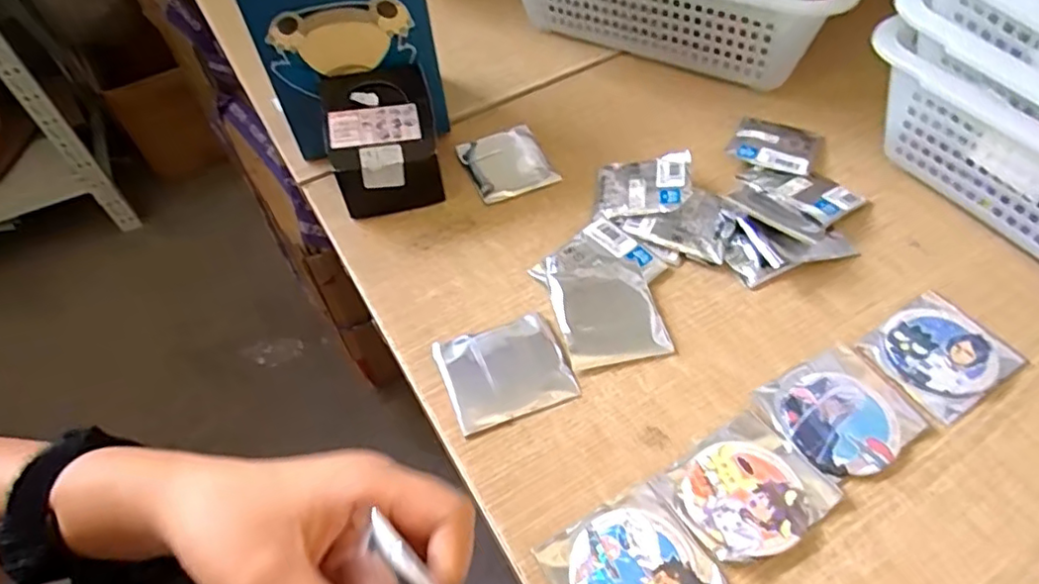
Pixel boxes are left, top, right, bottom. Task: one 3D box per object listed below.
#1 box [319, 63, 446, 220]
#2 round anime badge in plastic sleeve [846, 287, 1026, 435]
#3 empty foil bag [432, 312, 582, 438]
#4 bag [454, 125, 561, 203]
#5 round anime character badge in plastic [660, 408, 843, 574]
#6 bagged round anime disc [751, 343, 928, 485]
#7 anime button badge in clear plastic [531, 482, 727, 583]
[{"bbox_3d":[-0.109,-0.120,0.496,0.082,0.081,0.088,-14,53,-7],"label":"box"},{"bbox_3d":[0.264,0.039,0.384,0.084,0.007,0.068,-27,55,-16],"label":"round anime badge in plastic sleeve"},{"bbox_3d":[-0.009,0.051,0.399,0.078,0.007,0.069,-18,53,-10],"label":"empty foil bag"},{"bbox_3d":[-0.011,-0.111,0.525,0.067,0.008,0.075,-21,54,-12],"label":"bag"},{"bbox_3d":[0.127,0.111,0.339,0.079,0.008,0.066,-29,56,-18],"label":"round anime character badge in plastic"},{"bbox_3d":[0.191,0.072,0.364,0.076,0.007,0.071,-24,54,-14],"label":"bagged round anime disc"},{"bbox_3d":[0.058,0.145,0.318,0.076,0.008,0.067,-26,55,-16],"label":"anime button badge in clear plastic"}]

